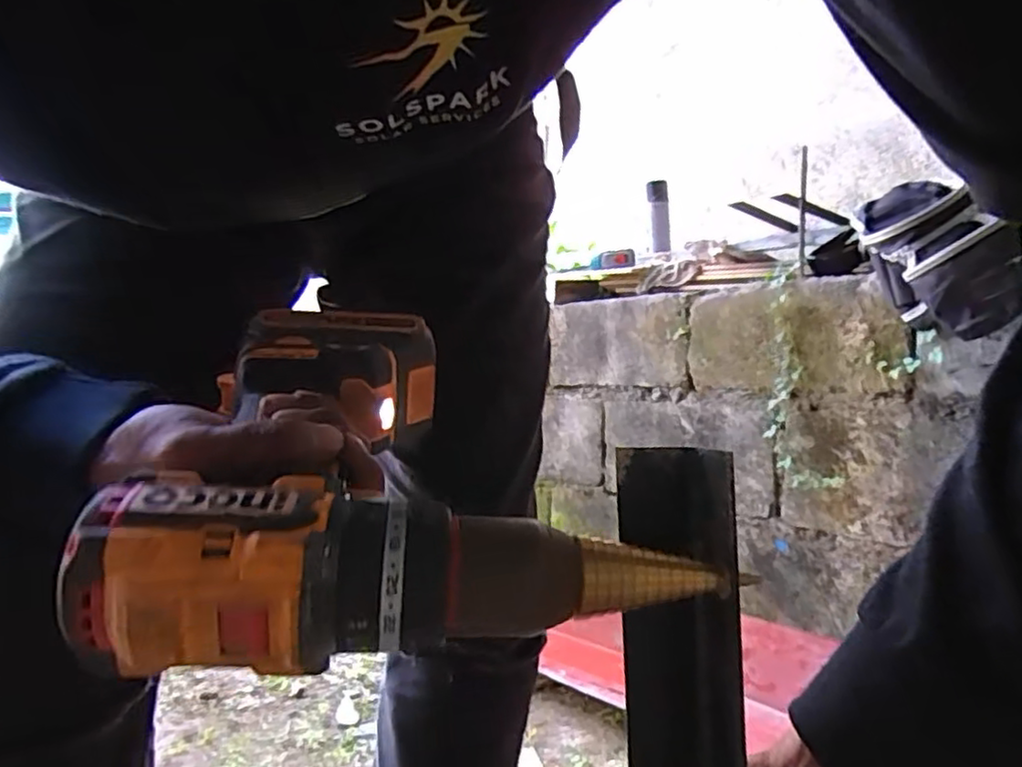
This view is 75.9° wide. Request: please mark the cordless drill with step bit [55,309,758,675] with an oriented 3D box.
[{"bbox_3d":[-0.058,0.037,0.326,0.217,0.075,0.258,4,25,-18],"label":"cordless drill with step bit"}]

